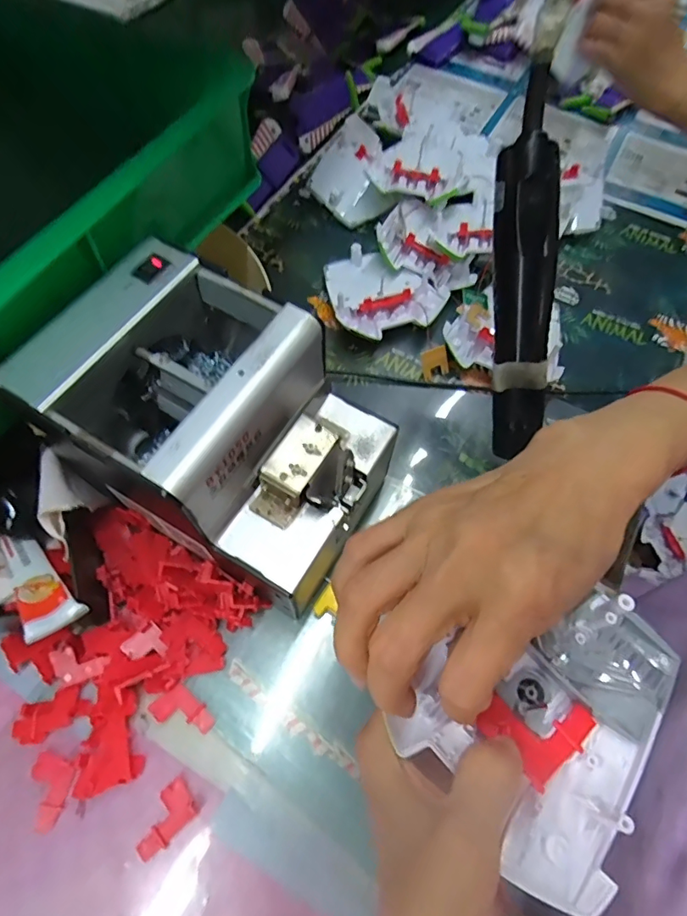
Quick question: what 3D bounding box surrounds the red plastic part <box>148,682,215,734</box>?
[{"bbox_3d":[-0.098,0.157,0.300,0.036,0.007,0.023,34,67,13],"label":"red plastic part"}]

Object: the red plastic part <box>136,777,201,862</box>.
[{"bbox_3d":[-0.102,0.205,0.276,0.022,0.005,0.037,41,69,16],"label":"red plastic part"}]

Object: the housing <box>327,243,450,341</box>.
[{"bbox_3d":[0.031,-0.151,0.449,0.094,0.029,0.104,-25,67,-14],"label":"housing"}]

